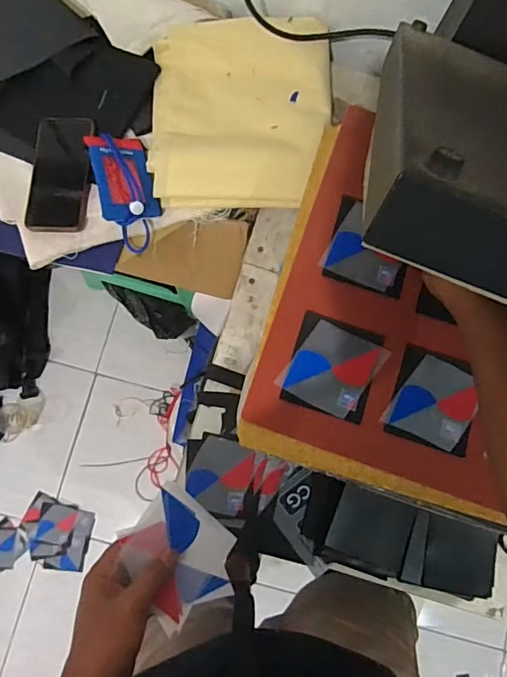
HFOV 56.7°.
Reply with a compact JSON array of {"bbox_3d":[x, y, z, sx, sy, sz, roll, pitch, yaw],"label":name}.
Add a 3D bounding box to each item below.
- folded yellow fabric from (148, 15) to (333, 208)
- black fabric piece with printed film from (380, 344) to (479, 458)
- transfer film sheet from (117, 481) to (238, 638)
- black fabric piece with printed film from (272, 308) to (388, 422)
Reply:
[{"bbox_3d":[-0.019,-0.319,0.653,0.242,0.058,0.278,1,85,-2],"label":"folded yellow fabric"},{"bbox_3d":[0.194,0.066,0.502,0.088,0.008,0.096,19,81,1],"label":"black fabric piece with printed film"},{"bbox_3d":[-0.075,0.211,0.459,0.107,0.015,0.095,48,59,0],"label":"transfer film sheet"},{"bbox_3d":[0.085,0.030,0.500,0.095,0.004,0.100,25,79,2],"label":"black fabric piece with printed film"}]

